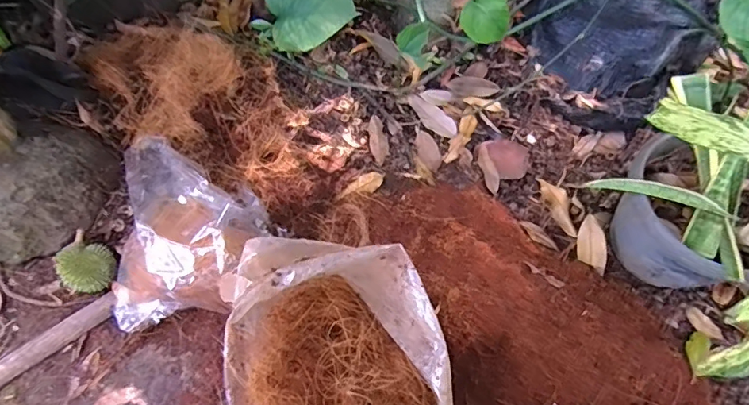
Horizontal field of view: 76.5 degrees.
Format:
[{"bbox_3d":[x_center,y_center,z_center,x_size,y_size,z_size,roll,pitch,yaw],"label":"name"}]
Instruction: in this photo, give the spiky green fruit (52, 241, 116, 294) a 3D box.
[{"bbox_3d":[-0.439,0.101,0.732,0.079,0.061,0.074,2,58,-3],"label":"spiky green fruit"}]

